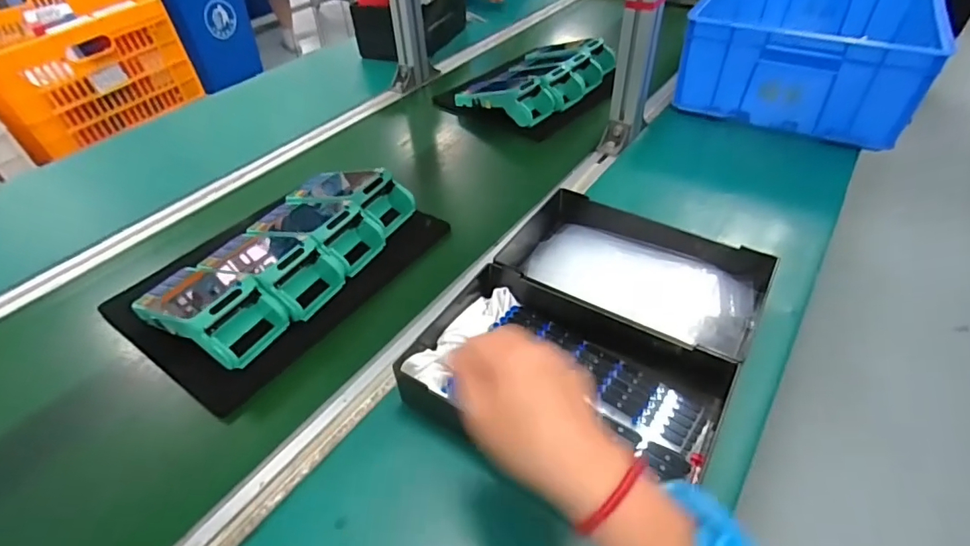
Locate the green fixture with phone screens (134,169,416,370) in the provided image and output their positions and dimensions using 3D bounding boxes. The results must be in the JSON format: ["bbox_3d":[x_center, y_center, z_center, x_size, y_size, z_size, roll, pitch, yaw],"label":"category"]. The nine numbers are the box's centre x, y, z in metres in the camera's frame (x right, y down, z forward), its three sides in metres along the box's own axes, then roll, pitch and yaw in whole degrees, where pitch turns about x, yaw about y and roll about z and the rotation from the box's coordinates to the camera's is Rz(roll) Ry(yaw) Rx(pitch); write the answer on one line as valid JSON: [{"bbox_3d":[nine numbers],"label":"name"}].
[{"bbox_3d":[-0.233,-0.034,0.606,0.172,0.064,0.304,22,48,25],"label":"green fixture with phone screens"}]

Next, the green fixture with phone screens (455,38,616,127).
[{"bbox_3d":[0.098,-0.369,0.953,0.178,0.056,0.296,24,49,27],"label":"green fixture with phone screens"}]

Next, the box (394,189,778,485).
[{"bbox_3d":[0.119,0.043,0.518,0.272,0.048,0.340,17,46,21],"label":"box"}]

